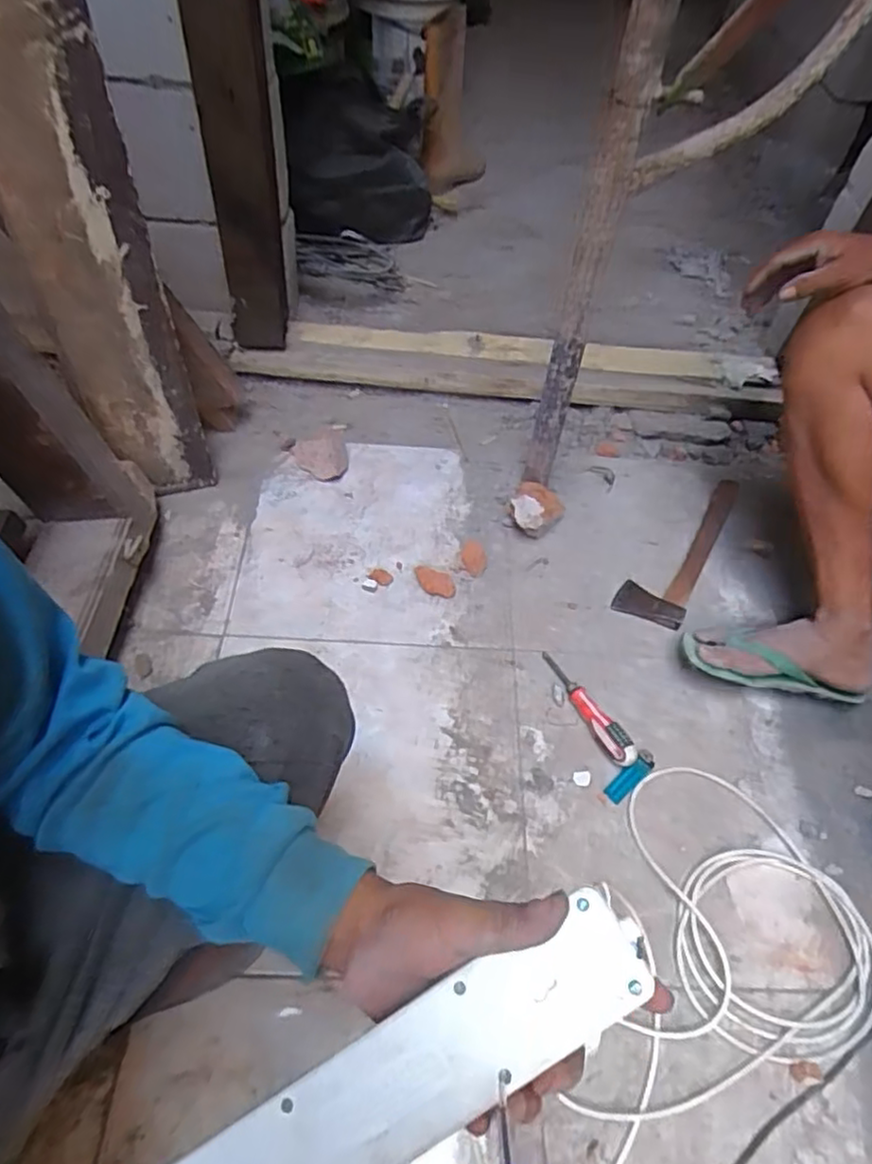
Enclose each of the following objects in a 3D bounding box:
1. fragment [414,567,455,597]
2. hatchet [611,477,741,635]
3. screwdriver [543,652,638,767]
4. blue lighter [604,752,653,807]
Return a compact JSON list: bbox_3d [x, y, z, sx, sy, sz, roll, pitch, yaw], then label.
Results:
[{"bbox_3d":[-0.003,0.001,0.967,0.065,0.007,0.040,19,55,11],"label":"fragment"},{"bbox_3d":[0.377,-0.060,1.032,0.097,0.021,0.321,26,57,15],"label":"hatchet"},{"bbox_3d":[0.191,0.158,0.853,0.029,0.032,0.176,-24,59,-19],"label":"screwdriver"},{"bbox_3d":[0.240,0.237,0.817,0.083,0.016,0.026,-35,63,-25],"label":"blue lighter"}]

